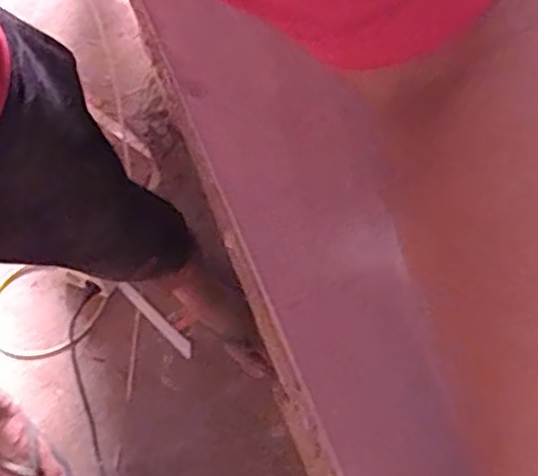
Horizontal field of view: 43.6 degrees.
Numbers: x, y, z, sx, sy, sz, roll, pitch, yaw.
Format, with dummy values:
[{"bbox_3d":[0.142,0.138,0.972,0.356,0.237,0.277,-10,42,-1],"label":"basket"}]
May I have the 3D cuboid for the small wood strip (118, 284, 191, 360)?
[{"bbox_3d":[-0.217,0.153,1.283,0.196,0.011,0.025,41,73,18],"label":"small wood strip"}]

